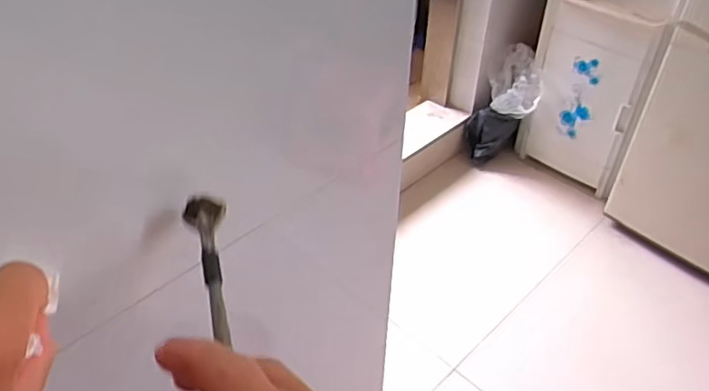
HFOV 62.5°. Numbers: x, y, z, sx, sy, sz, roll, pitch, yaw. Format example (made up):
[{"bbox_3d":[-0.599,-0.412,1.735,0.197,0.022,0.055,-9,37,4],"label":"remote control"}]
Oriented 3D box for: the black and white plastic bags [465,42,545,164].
[{"bbox_3d":[0.330,-0.189,1.309,0.136,0.254,0.117,10,42,9],"label":"black and white plastic bags"}]

